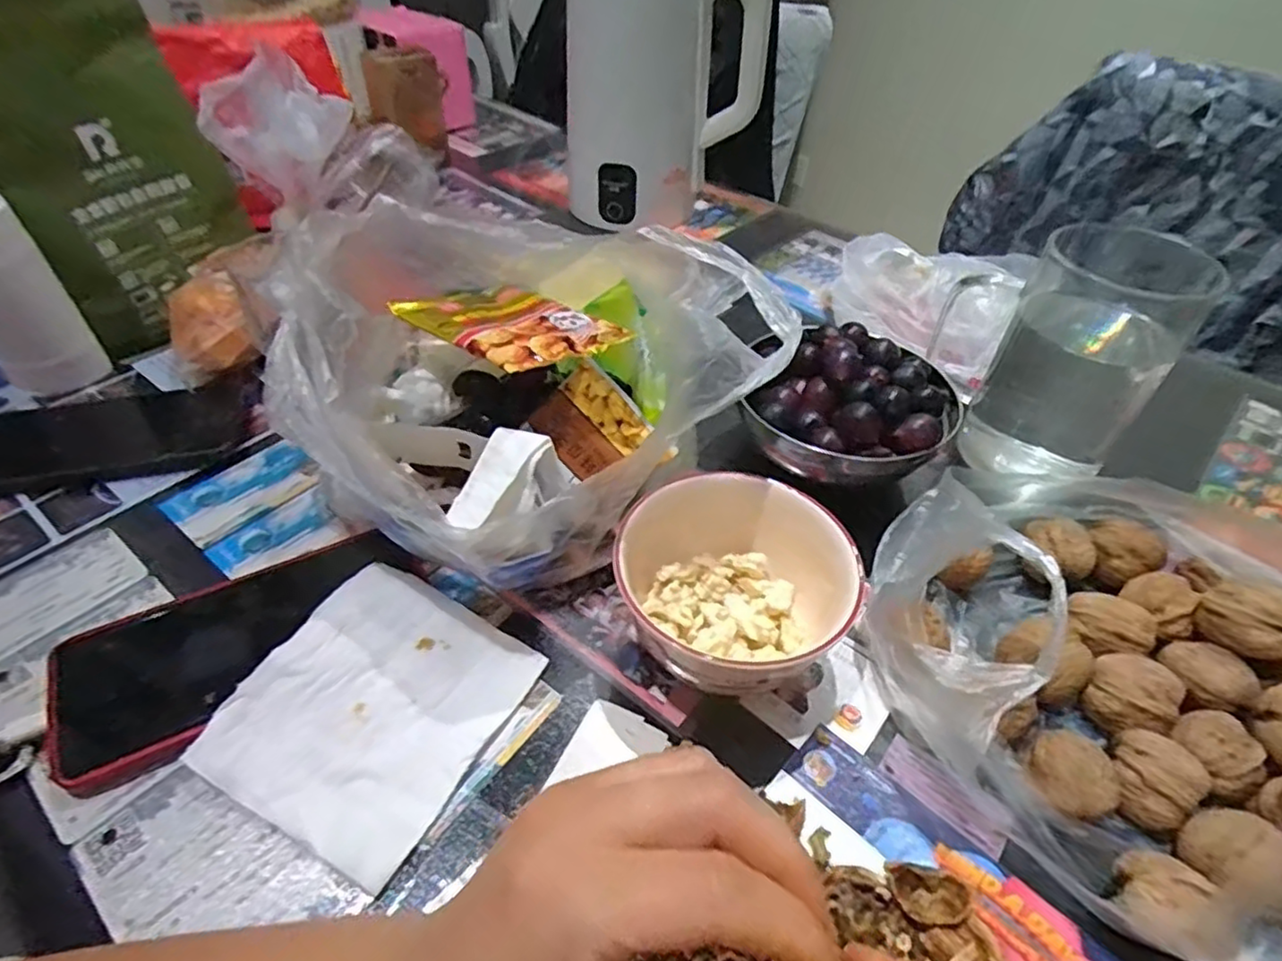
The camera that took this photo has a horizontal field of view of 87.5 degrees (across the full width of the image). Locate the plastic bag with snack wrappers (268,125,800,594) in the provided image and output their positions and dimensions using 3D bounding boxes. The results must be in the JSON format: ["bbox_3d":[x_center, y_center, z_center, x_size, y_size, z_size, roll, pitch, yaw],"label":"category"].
[{"bbox_3d":[-0.065,-0.052,0.378,0.239,0.133,0.216,-20,48,-22],"label":"plastic bag with snack wrappers"}]

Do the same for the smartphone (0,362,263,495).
[{"bbox_3d":[-0.359,-0.035,0.457,0.180,0.016,0.089,-9,45,-13],"label":"smartphone"}]

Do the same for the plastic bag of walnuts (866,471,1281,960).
[{"bbox_3d":[0.233,0.086,0.300,0.210,0.091,0.223,-10,45,-13],"label":"plastic bag of walnuts"}]

